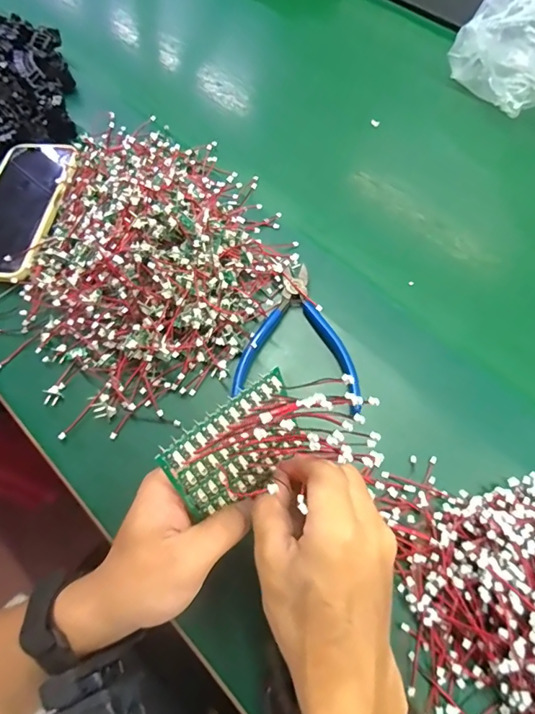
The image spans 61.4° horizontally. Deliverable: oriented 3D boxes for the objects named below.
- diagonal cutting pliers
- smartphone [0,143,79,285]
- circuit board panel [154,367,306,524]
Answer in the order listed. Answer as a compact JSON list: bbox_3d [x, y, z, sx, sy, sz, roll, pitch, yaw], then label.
[{"bbox_3d":[0.030,-0.017,0.390,0.102,0.022,0.121,6,65,6],"label":"diagonal cutting pliers"},{"bbox_3d":[-0.250,-0.151,0.447,0.085,0.008,0.165,8,65,7],"label":"smartphone"},{"bbox_3d":[-0.015,0.055,0.257,0.079,0.065,0.015,-31,36,-14],"label":"circuit board panel"}]

